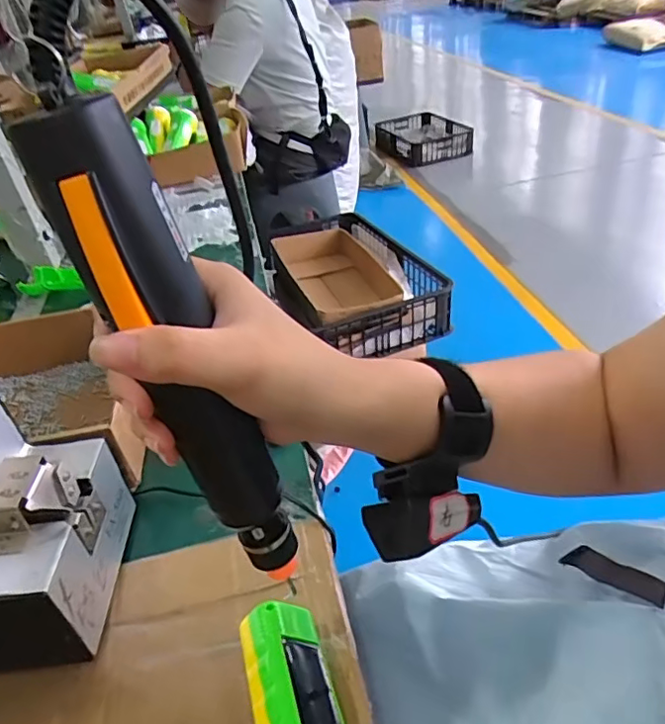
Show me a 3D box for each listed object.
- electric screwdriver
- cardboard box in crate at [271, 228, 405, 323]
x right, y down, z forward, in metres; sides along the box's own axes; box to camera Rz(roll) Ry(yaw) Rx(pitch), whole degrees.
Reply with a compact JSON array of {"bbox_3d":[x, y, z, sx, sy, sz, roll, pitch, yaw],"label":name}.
[{"bbox_3d":[-0.062,0.012,0.241,0.034,0.226,0.044,0,39,21],"label":"electric screwdriver"},{"bbox_3d":[0.025,-0.201,1.462,0.232,0.124,0.408,-18,37,-12],"label":"cardboard box in crate"}]

